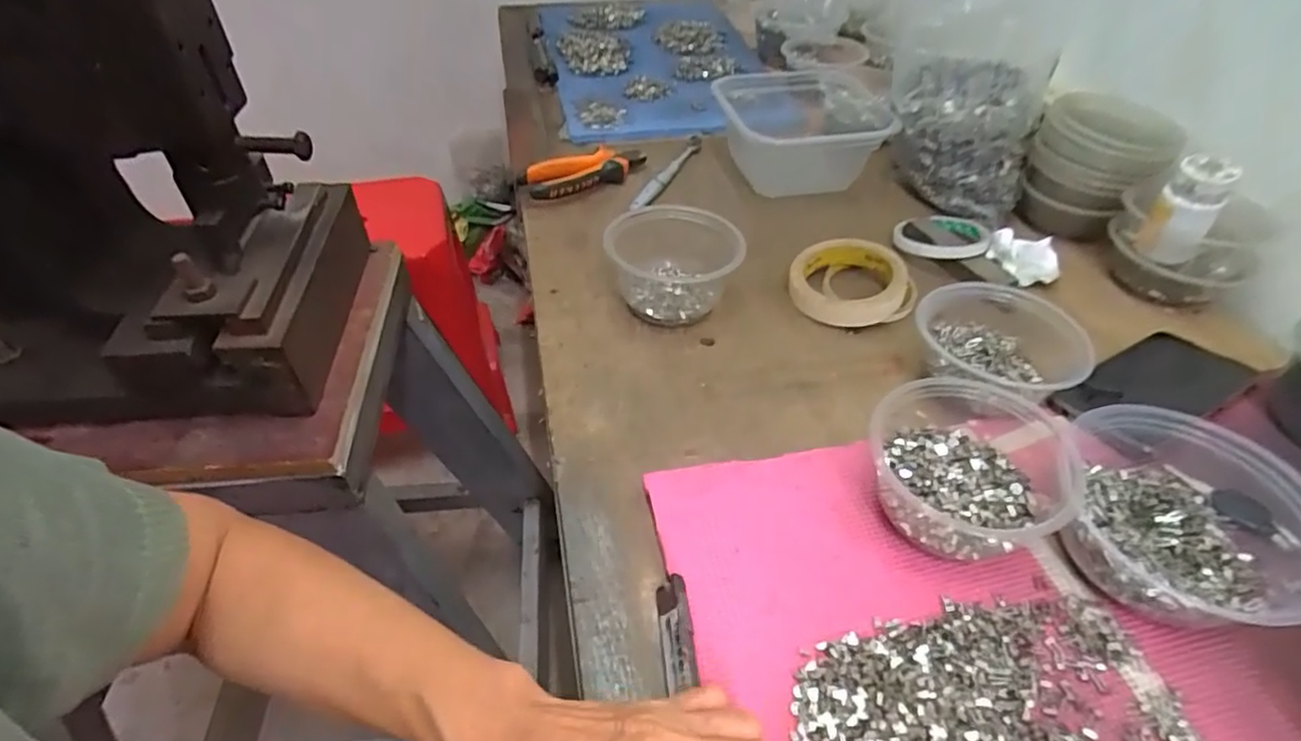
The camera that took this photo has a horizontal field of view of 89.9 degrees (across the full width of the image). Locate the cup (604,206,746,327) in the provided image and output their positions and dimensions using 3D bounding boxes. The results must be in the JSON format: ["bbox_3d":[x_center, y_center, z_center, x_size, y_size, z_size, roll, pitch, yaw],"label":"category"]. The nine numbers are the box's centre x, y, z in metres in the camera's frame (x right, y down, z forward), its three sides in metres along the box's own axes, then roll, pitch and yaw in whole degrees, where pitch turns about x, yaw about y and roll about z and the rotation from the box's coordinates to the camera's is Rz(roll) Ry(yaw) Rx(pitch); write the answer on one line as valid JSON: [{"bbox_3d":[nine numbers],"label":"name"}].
[{"bbox_3d":[0.019,-0.092,0.569,0.118,0.062,0.101,6,45,6],"label":"cup"}]

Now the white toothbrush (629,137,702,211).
[{"bbox_3d":[0.020,-0.228,0.737,0.018,0.014,0.178,19,47,17],"label":"white toothbrush"}]

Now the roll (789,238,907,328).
[{"bbox_3d":[0.176,-0.080,0.586,0.096,0.033,0.096,1,45,-1],"label":"roll"}]

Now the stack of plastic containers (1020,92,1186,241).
[{"bbox_3d":[0.435,-0.199,0.646,0.116,0.103,0.097,27,50,24],"label":"stack of plastic containers"}]

